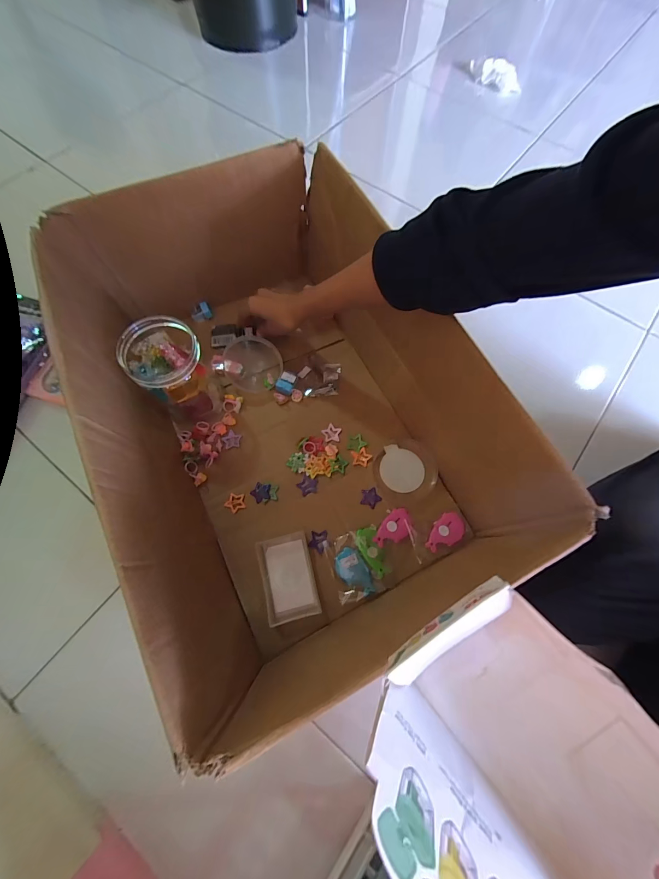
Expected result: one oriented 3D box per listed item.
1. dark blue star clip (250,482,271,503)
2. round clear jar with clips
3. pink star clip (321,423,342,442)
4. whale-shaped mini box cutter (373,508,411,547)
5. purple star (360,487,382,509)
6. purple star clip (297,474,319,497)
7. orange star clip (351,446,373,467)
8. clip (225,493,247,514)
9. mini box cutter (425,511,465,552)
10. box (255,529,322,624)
[{"bbox_3d":[-0.097,0.074,0.449,0.026,0.004,0.028,-1,70,0],"label":"dark blue star clip"},{"bbox_3d":[-0.202,-0.089,0.427,0.078,0.141,0.081,0,69,0],"label":"round clear jar with clips"},{"bbox_3d":[0.005,-0.009,0.480,0.030,0.004,0.028,-38,74,-12],"label":"pink star clip"},{"bbox_3d":[0.087,0.119,0.423,0.032,0.009,0.059,39,75,13],"label":"whale-shaped mini box cutter"},{"bbox_3d":[0.056,0.082,0.444,0.028,0.004,0.028,-28,73,-10],"label":"purple star"},{"bbox_3d":[-0.030,0.065,0.452,0.029,0.004,0.029,-33,73,-11],"label":"purple star clip"},{"bbox_3d":[0.046,0.026,0.467,0.028,0.004,0.029,-39,75,-13],"label":"orange star clip"},{"bbox_3d":[-0.131,0.087,0.443,0.028,0.004,0.027,-29,73,-10],"label":"clip"},{"bbox_3d":[0.154,0.124,0.424,0.060,0.005,0.035,-36,74,-12],"label":"mini box cutter"},{"bbox_3d":[-0.053,0.172,0.402,0.064,0.024,0.097,-14,71,-5],"label":"box"}]

